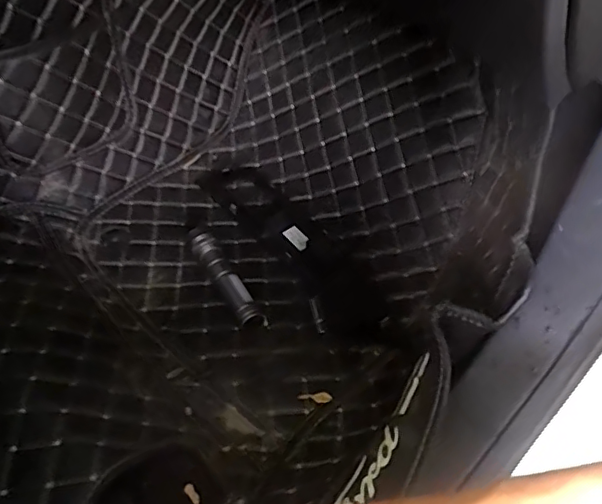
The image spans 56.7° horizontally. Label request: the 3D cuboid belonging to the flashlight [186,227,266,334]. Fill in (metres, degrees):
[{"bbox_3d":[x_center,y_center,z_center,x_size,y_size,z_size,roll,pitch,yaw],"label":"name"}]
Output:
[{"bbox_3d":[-0.094,0.030,0.666,0.031,0.033,0.157,-26,53,-22],"label":"flashlight"}]

